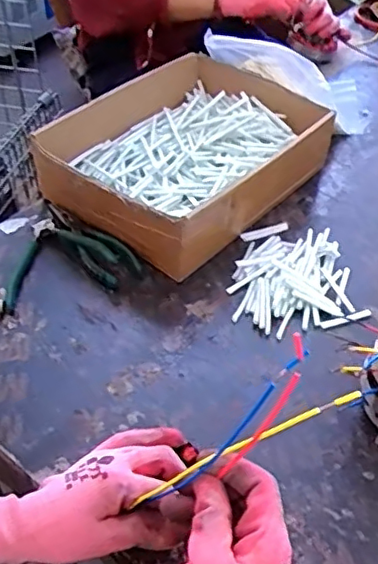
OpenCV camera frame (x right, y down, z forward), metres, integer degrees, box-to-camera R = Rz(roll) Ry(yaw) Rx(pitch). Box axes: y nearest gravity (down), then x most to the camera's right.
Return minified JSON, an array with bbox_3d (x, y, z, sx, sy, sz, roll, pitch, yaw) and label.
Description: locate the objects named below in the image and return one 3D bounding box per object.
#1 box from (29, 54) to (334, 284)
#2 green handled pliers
[{"bbox_3d":[-0.002,-0.170,0.789,0.270,0.093,0.340,33,52,29],"label":"box"},{"bbox_3d":[-0.143,-0.041,0.685,0.145,0.025,0.157,-13,46,-14],"label":"green handled pliers"}]

